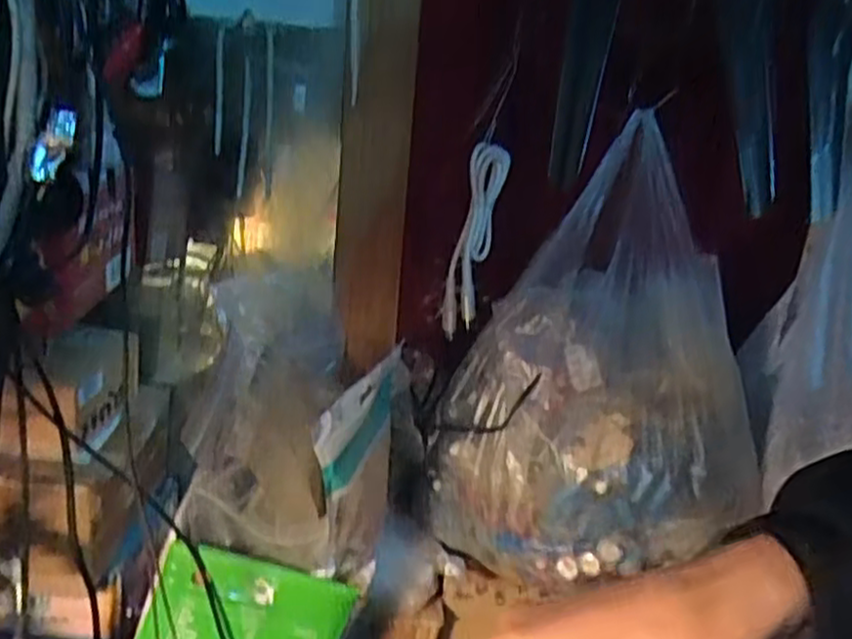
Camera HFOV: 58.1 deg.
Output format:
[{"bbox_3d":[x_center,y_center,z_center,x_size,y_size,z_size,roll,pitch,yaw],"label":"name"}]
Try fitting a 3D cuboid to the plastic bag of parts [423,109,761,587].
[{"bbox_3d":[0.119,0.036,0.533,0.215,0.273,0.151,4,15,-5],"label":"plastic bag of parts"}]

